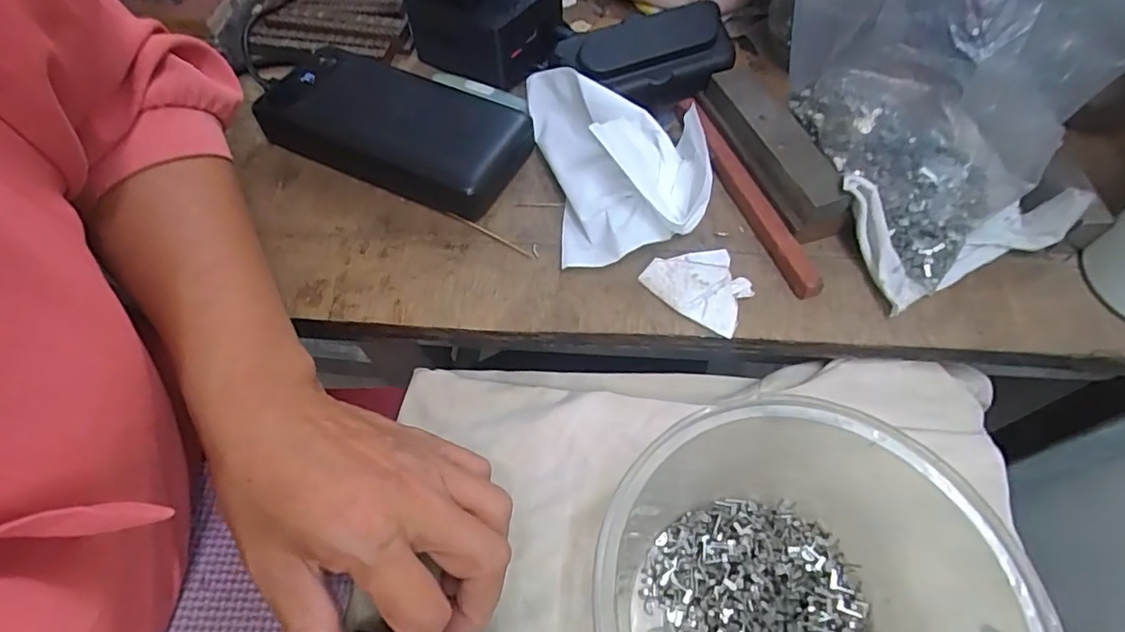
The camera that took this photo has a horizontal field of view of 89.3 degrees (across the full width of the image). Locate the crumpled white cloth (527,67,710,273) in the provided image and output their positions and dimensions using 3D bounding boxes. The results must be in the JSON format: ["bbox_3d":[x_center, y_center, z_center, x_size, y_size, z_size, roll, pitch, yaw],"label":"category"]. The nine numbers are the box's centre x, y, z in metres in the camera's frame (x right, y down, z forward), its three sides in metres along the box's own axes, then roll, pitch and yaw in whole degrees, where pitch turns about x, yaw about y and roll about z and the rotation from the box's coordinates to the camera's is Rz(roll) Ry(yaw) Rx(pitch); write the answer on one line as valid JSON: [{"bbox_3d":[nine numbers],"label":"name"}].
[{"bbox_3d":[0.031,-0.090,0.316,0.084,0.041,0.129,-9,60,-5],"label":"crumpled white cloth"}]

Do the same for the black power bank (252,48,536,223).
[{"bbox_3d":[-0.098,-0.115,0.337,0.159,0.028,0.076,24,62,14],"label":"black power bank"}]

